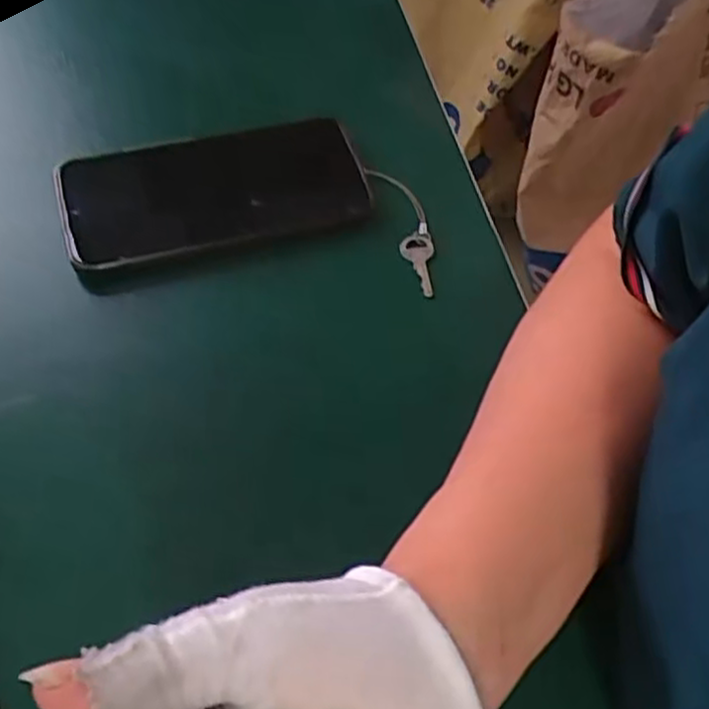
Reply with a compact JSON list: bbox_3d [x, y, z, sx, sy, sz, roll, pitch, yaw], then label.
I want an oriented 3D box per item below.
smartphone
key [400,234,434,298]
[{"bbox_3d":[-0.076,-0.089,0.400,0.155,0.015,0.069,-14,75,-10],"label":"smartphone"},{"bbox_3d":[0.034,-0.048,0.394,0.017,0.005,0.036,-6,65,2],"label":"key"}]

